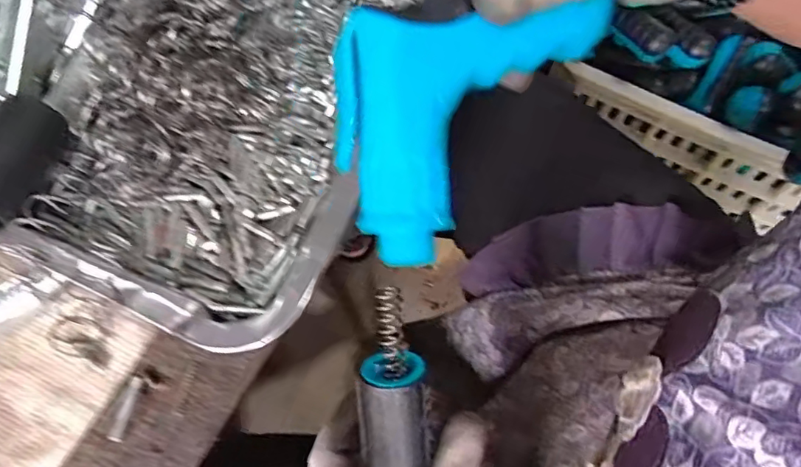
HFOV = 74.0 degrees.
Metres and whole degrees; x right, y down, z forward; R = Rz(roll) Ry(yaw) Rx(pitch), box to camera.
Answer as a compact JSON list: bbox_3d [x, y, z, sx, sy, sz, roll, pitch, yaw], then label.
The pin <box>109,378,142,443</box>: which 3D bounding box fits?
[{"bbox_3d":[-0.131,0.084,0.254,0.007,0.004,0.029,11,68,5],"label":"pin"}]

